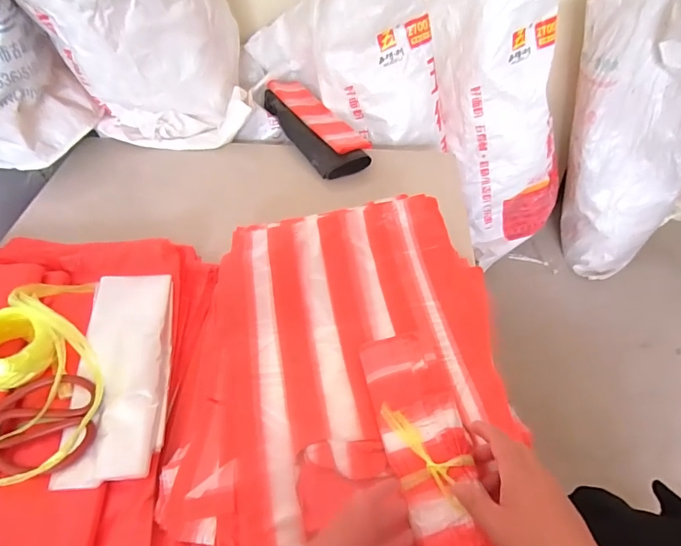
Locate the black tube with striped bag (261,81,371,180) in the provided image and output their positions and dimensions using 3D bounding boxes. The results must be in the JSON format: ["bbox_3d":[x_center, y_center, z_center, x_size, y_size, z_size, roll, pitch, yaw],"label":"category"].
[{"bbox_3d":[-0.060,-0.317,0.904,0.121,0.063,0.310,-25,53,-19],"label":"black tube with striped bag"}]

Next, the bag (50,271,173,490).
[{"bbox_3d":[-0.267,0.119,0.521,0.101,0.027,0.256,1,58,-14],"label":"bag"}]

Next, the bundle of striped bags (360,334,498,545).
[{"bbox_3d":[0.099,0.204,0.431,0.090,0.032,0.307,-11,56,-8],"label":"bundle of striped bags"}]

